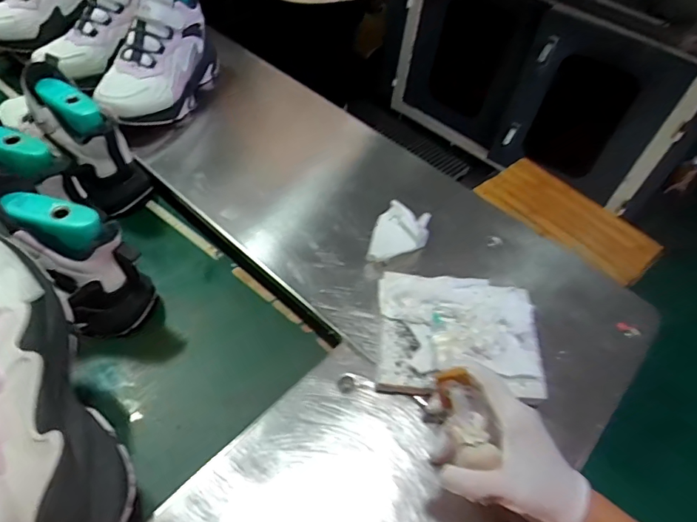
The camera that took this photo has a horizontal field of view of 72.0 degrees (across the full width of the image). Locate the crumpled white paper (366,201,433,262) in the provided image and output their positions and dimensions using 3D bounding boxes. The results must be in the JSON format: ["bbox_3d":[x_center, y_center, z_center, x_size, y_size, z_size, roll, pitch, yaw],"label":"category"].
[{"bbox_3d":[0.060,-0.029,0.572,0.062,0.032,0.086,18,51,10],"label":"crumpled white paper"}]

